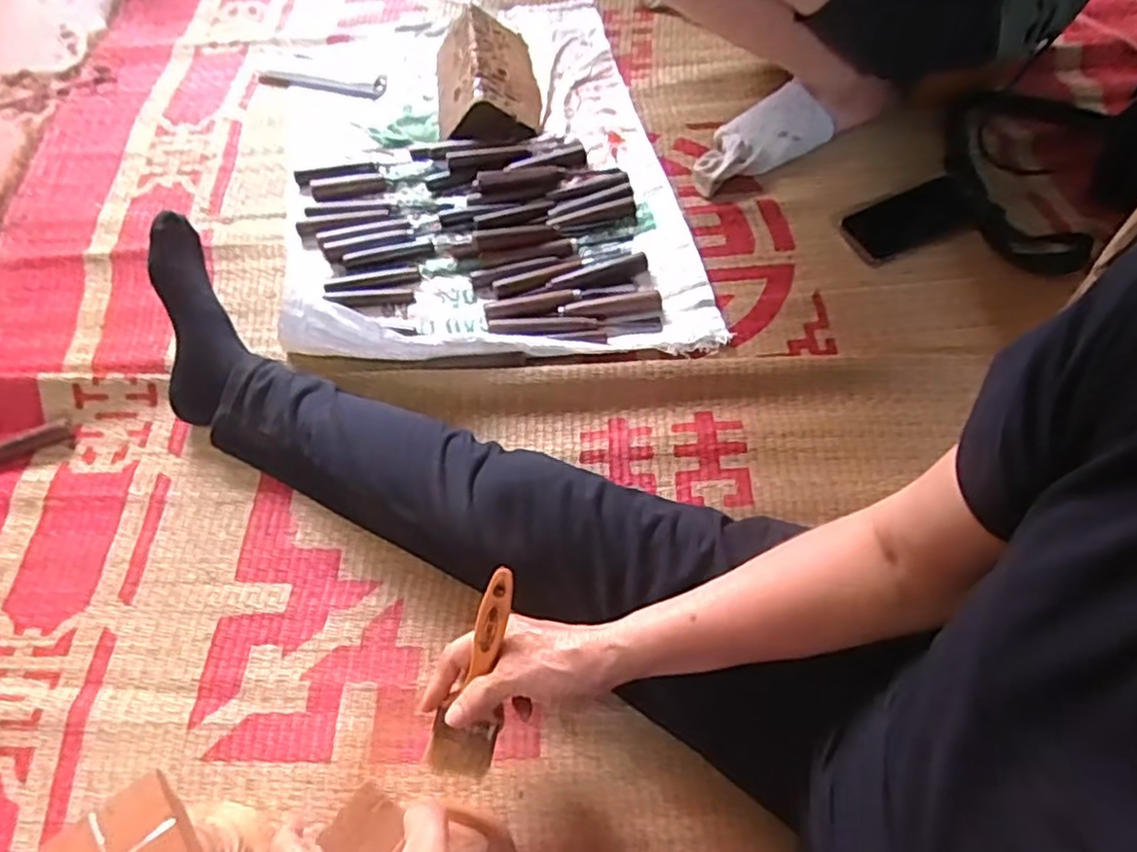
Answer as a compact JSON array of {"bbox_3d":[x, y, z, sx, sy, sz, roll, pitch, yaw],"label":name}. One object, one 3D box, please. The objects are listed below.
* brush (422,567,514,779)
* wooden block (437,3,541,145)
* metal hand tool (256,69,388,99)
[{"bbox_3d":[-0.065,0.181,0.497,0.048,0.181,0.019,19,21,11],"label":"brush"},{"bbox_3d":[-0.114,-0.483,0.944,0.140,0.068,0.212,-6,61,-1],"label":"wooden block"},{"bbox_3d":[-0.359,-0.498,1.005,0.196,0.009,0.048,11,62,7],"label":"metal hand tool"}]

